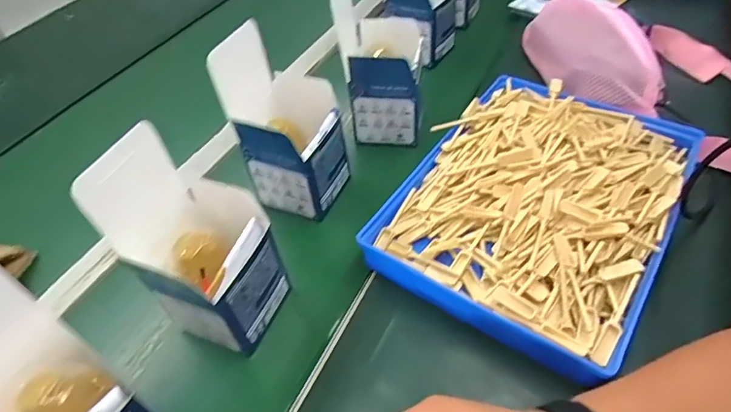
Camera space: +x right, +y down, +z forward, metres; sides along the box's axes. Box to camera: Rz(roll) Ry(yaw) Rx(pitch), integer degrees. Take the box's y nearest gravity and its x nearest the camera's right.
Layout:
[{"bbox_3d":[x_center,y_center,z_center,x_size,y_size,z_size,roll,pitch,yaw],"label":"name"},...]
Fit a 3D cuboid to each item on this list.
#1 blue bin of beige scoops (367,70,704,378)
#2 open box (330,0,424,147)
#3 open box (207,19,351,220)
[{"bbox_3d":[0.172,-0.014,0.466,0.231,0.054,0.308,27,56,26],"label":"blue bin of beige scoops"},{"bbox_3d":[0.018,-0.162,0.550,0.098,0.152,0.088,4,49,9],"label":"open box"},{"bbox_3d":[-0.079,-0.079,0.480,0.097,0.170,0.100,19,53,22],"label":"open box"}]

